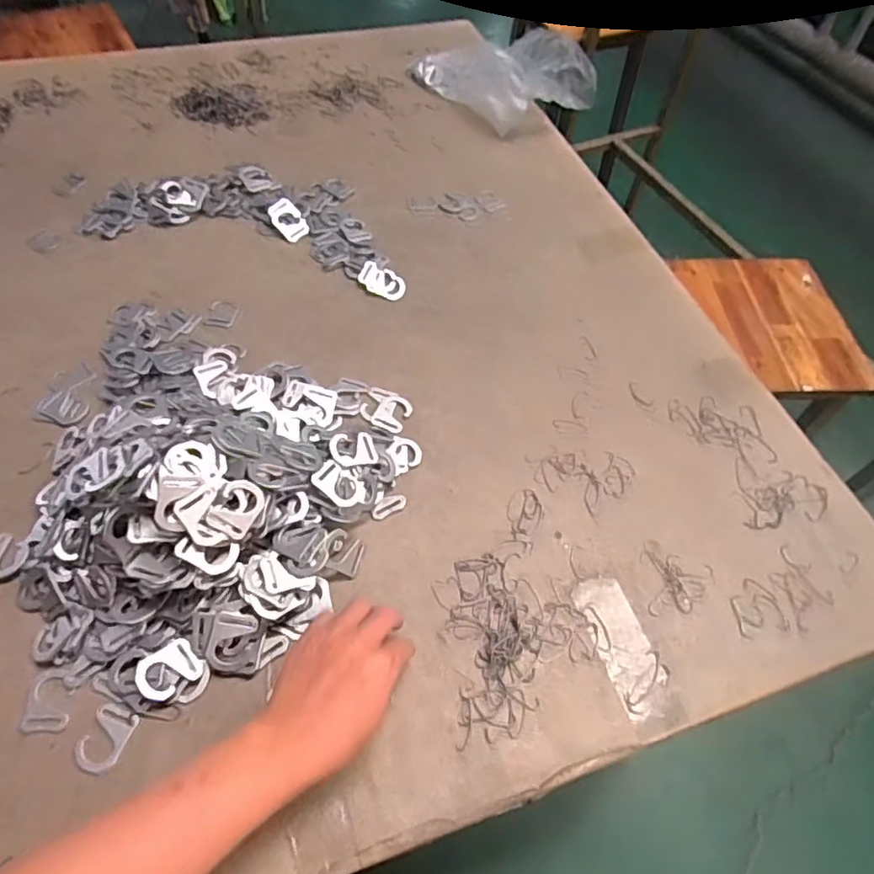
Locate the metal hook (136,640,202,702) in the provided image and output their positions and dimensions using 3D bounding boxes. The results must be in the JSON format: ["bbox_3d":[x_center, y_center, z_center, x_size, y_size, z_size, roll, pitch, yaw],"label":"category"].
[{"bbox_3d":[-0.208,0.181,0.461,0.043,0.004,0.035,-28,75,-34],"label":"metal hook"}]

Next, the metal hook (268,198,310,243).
[{"bbox_3d":[-0.194,-0.282,0.777,0.060,0.008,0.037,46,75,-3],"label":"metal hook"}]

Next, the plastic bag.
[{"bbox_3d":[0.100,-0.580,0.946,0.193,0.101,0.252,-21,61,-18],"label":"plastic bag"}]

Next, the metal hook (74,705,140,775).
[{"bbox_3d":[-0.250,0.227,0.447,0.032,0.005,0.043,19,57,8],"label":"metal hook"}]

